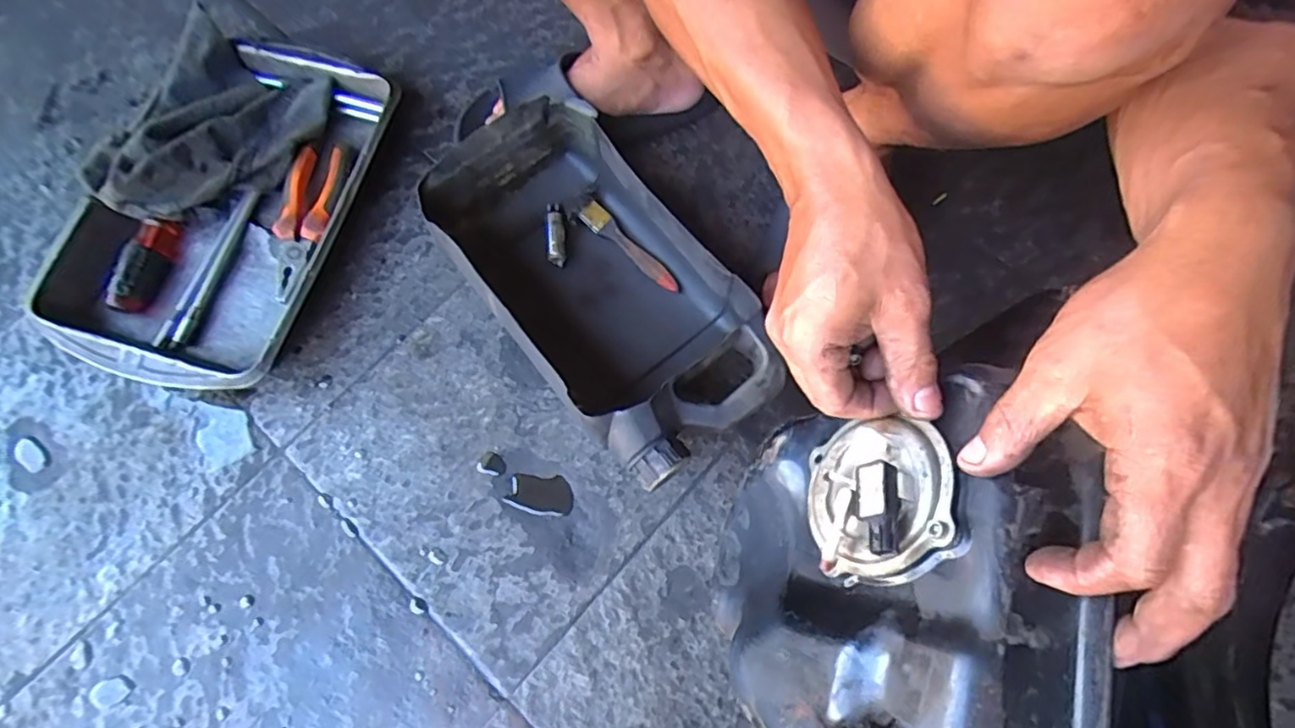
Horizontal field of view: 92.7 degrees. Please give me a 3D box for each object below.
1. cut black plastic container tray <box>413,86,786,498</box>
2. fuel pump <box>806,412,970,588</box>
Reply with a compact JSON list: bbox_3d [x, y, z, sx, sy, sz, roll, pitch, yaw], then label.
[{"bbox_3d":[-0.039,-0.068,0.553,0.167,0.101,0.329,-38,75,-10],"label":"cut black plastic container tray"},{"bbox_3d":[0.124,0.070,0.328,0.054,0.084,0.089,25,49,-27],"label":"fuel pump"}]

